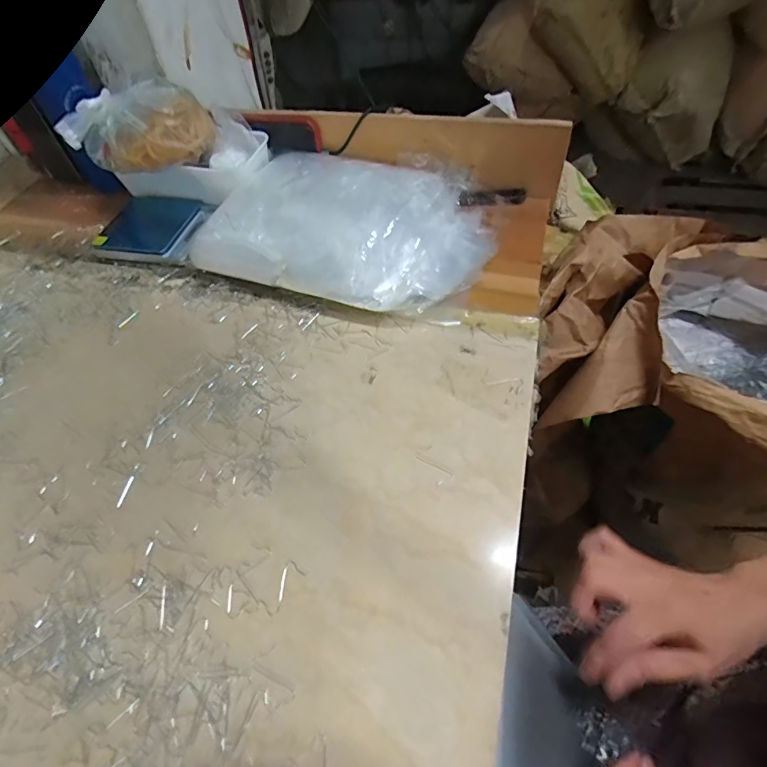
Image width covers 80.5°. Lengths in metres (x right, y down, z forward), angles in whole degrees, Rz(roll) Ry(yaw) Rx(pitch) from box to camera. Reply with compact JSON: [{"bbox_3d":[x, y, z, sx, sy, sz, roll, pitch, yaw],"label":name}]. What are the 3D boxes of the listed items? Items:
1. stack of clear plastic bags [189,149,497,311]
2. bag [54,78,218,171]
[{"bbox_3d":[-0.034,-0.176,0.497,0.289,0.059,0.203,18,59,17],"label":"stack of clear plastic bags"},{"bbox_3d":[-0.277,-0.293,0.517,0.155,0.068,0.077,-15,55,-5],"label":"bag"}]

